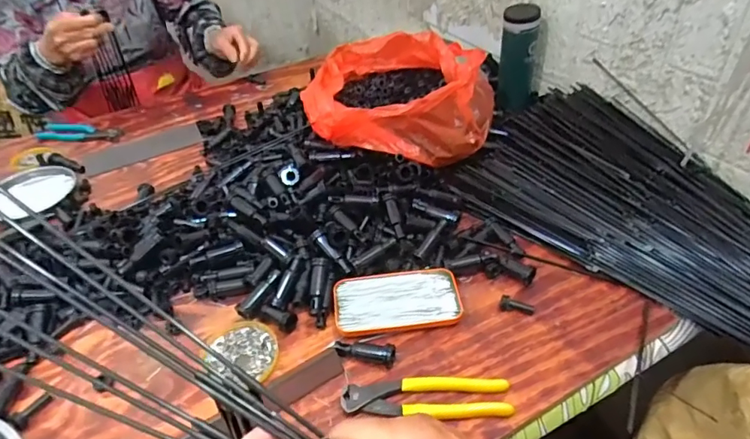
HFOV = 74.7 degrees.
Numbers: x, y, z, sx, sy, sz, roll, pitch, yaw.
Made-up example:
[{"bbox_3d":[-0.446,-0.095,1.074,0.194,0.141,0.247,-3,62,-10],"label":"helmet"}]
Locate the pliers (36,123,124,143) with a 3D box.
[{"bbox_3d":[-0.561,-0.164,0.931,0.161,0.023,0.045,3,42,8],"label":"pliers"}]

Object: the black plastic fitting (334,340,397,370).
[{"bbox_3d":[-0.012,0.141,0.526,0.066,0.017,0.020,7,42,12],"label":"black plastic fitting"}]

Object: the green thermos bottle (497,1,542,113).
[{"bbox_3d":[0.252,-0.281,0.861,0.064,0.175,0.060,9,43,14],"label":"green thermos bottle"}]

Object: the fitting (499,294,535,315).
[{"bbox_3d":[0.166,0.100,0.574,0.040,0.015,0.014,16,43,2],"label":"fitting"}]

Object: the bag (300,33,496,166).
[{"bbox_3d":[0.041,-0.183,0.774,0.283,0.126,0.261,3,42,8],"label":"bag"}]

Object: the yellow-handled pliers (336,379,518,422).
[{"bbox_3d":[0.050,0.179,0.488,0.163,0.017,0.039,-3,41,1],"label":"yellow-handled pliers"}]

